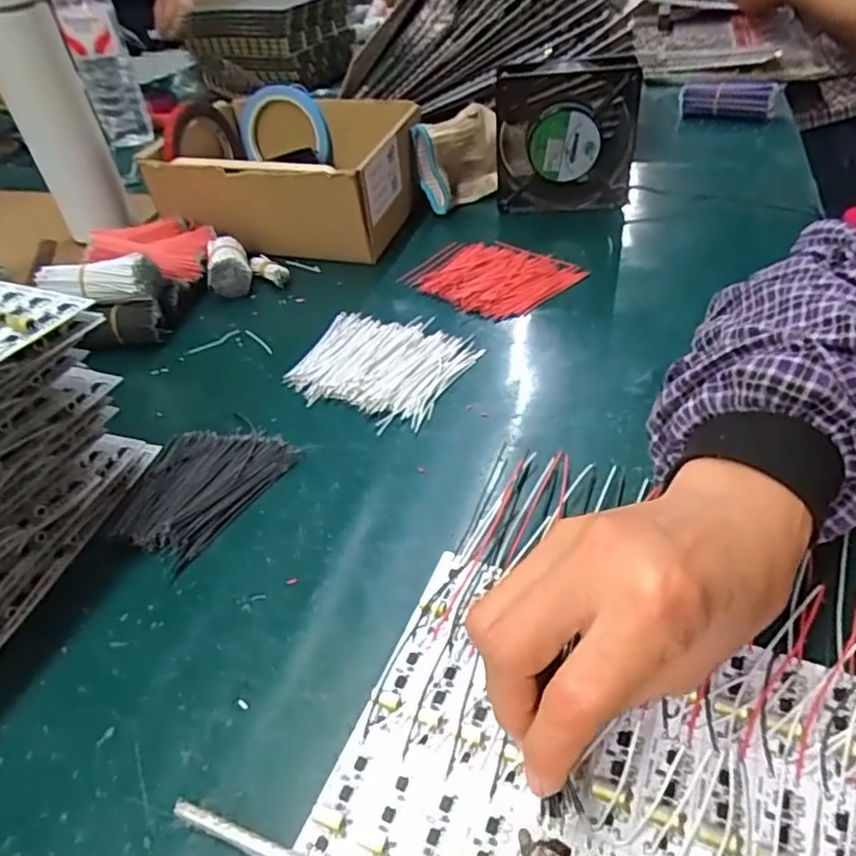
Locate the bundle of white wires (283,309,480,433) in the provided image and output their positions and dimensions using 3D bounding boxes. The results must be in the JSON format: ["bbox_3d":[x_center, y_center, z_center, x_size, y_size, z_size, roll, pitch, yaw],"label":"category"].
[{"bbox_3d":[-0.035,-0.047,0.434,0.119,0.008,0.098,21,48,28],"label":"bundle of white wires"}]

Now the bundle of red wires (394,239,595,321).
[{"bbox_3d":[0.050,-0.126,0.509,0.098,0.008,0.117,-34,48,-28],"label":"bundle of red wires"}]

